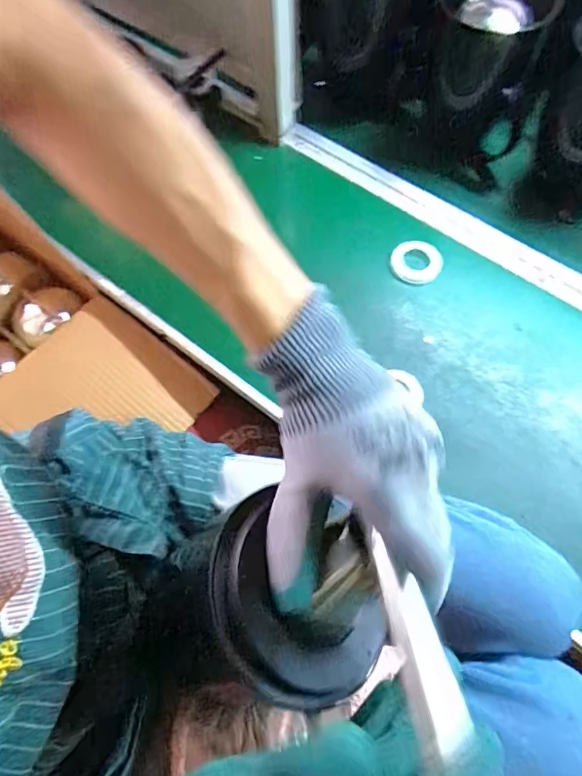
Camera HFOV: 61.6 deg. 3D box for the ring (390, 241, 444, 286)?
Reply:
[{"bbox_3d":[0.158,-0.158,0.611,0.060,0.005,0.069,32,70,14],"label":"ring"}]

